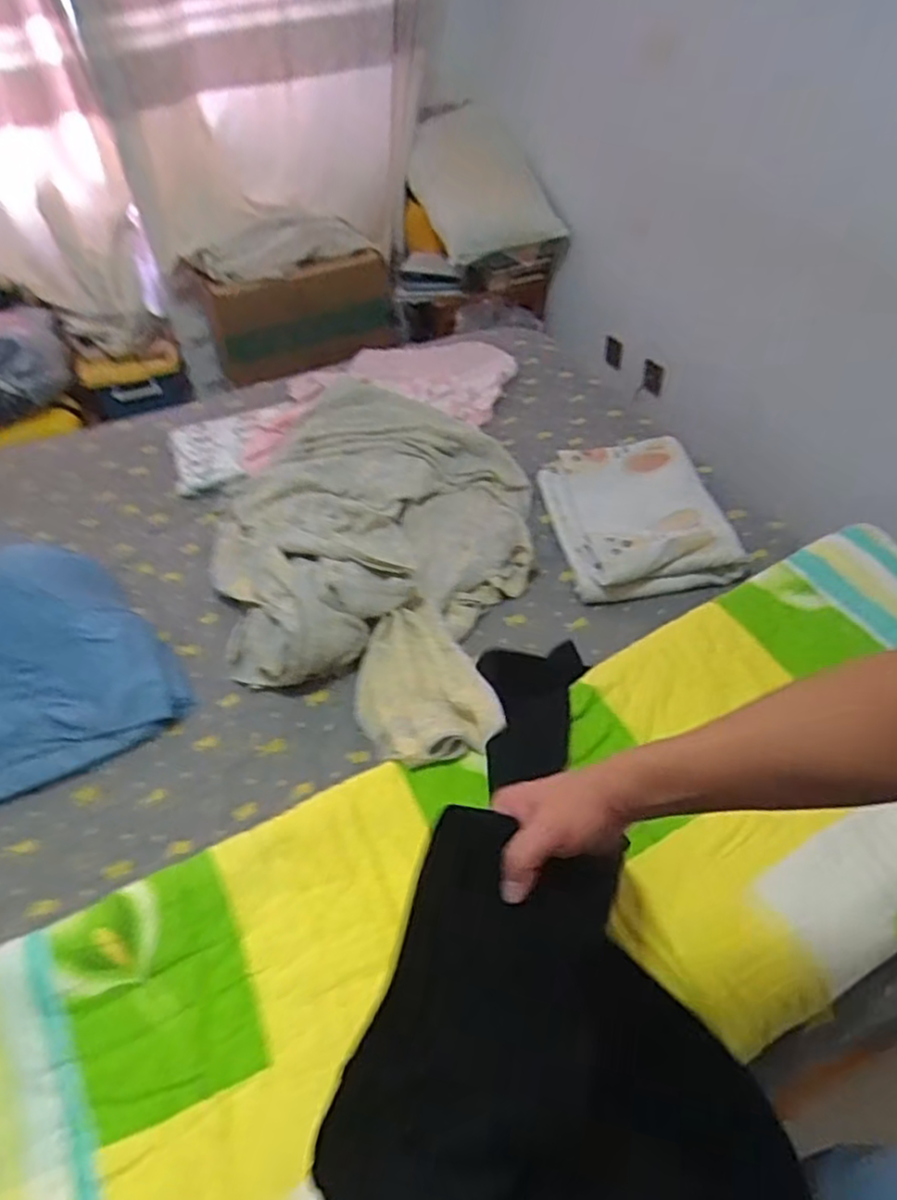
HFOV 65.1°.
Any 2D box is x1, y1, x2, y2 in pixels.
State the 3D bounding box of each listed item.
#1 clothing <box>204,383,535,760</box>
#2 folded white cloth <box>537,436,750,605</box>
[{"bbox_3d":[-0.148,-0.114,1.333,0.637,0.146,0.965,5,46,9],"label":"clothing"},{"bbox_3d":[0.360,-0.166,1.361,0.310,0.080,0.394,-5,45,-1],"label":"folded white cloth"}]

